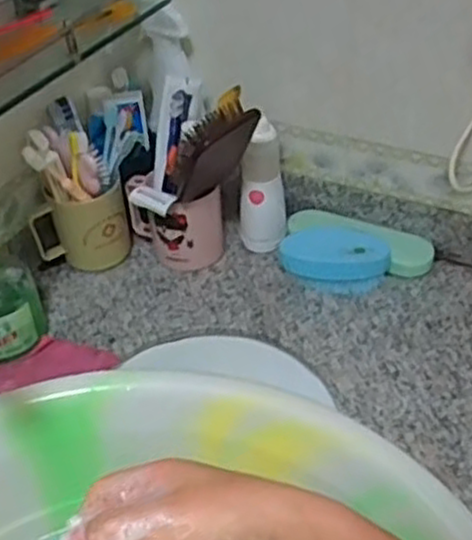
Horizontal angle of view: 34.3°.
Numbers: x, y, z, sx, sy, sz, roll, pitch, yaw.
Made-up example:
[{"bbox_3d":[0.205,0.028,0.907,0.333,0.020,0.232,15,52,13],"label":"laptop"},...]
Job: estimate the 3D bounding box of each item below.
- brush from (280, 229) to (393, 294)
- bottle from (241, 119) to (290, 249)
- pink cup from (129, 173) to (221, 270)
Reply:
[{"bbox_3d":[0.105,-0.012,0.826,0.120,0.051,0.068,11,42,18],"label":"brush"},{"bbox_3d":[0.030,-0.090,0.857,0.053,0.152,0.050,-3,40,1],"label":"bottle"},{"bbox_3d":[-0.066,-0.061,0.876,0.082,0.096,0.100,-27,45,-25],"label":"pink cup"}]

